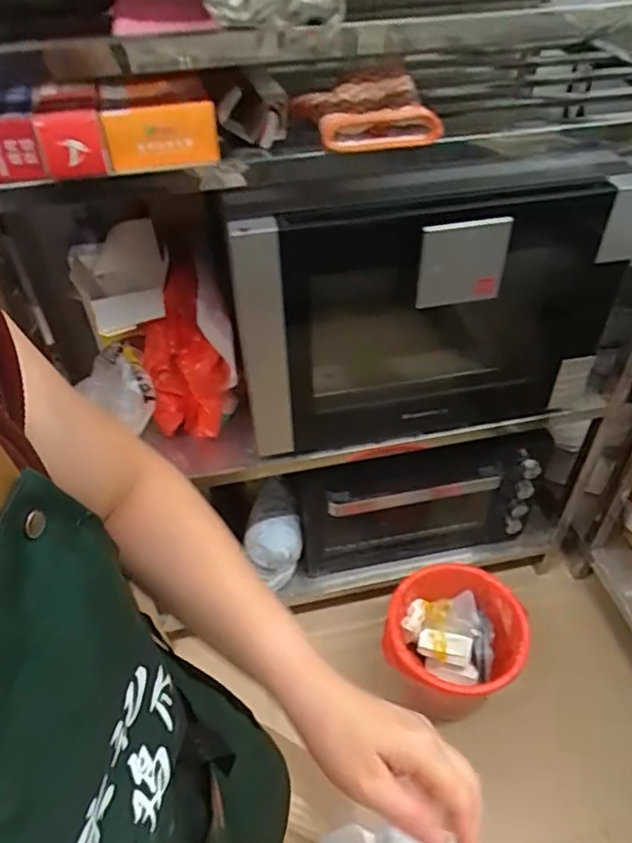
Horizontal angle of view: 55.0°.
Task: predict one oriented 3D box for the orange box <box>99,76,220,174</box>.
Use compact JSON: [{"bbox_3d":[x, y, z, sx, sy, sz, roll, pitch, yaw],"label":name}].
[{"bbox_3d":[-0.176,-0.333,0.682,0.120,0.070,0.094,-10,45,-8],"label":"orange box"}]

